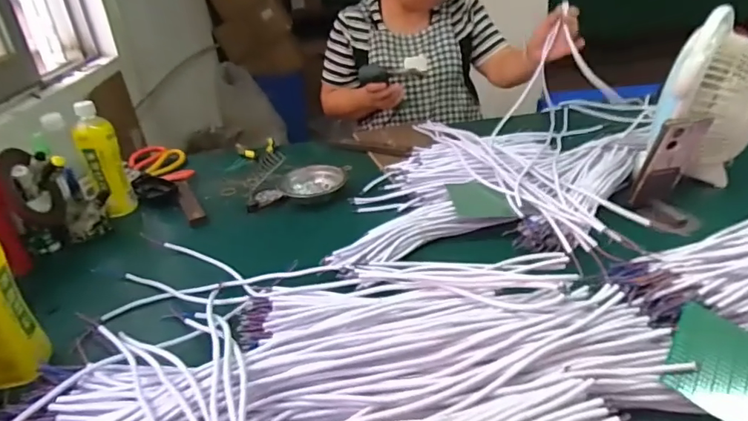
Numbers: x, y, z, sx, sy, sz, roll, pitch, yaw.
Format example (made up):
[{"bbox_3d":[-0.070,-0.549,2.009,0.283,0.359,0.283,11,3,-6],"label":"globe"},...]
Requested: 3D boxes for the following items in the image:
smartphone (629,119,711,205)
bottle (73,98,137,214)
[{"bbox_3d":[0.453,-0.072,0.743,0.083,0.149,0.016,-9,43,-7],"label":"smartphone"},{"bbox_3d":[-0.467,-0.086,0.852,0.057,0.199,0.057,-17,32,-23],"label":"bottle"}]

